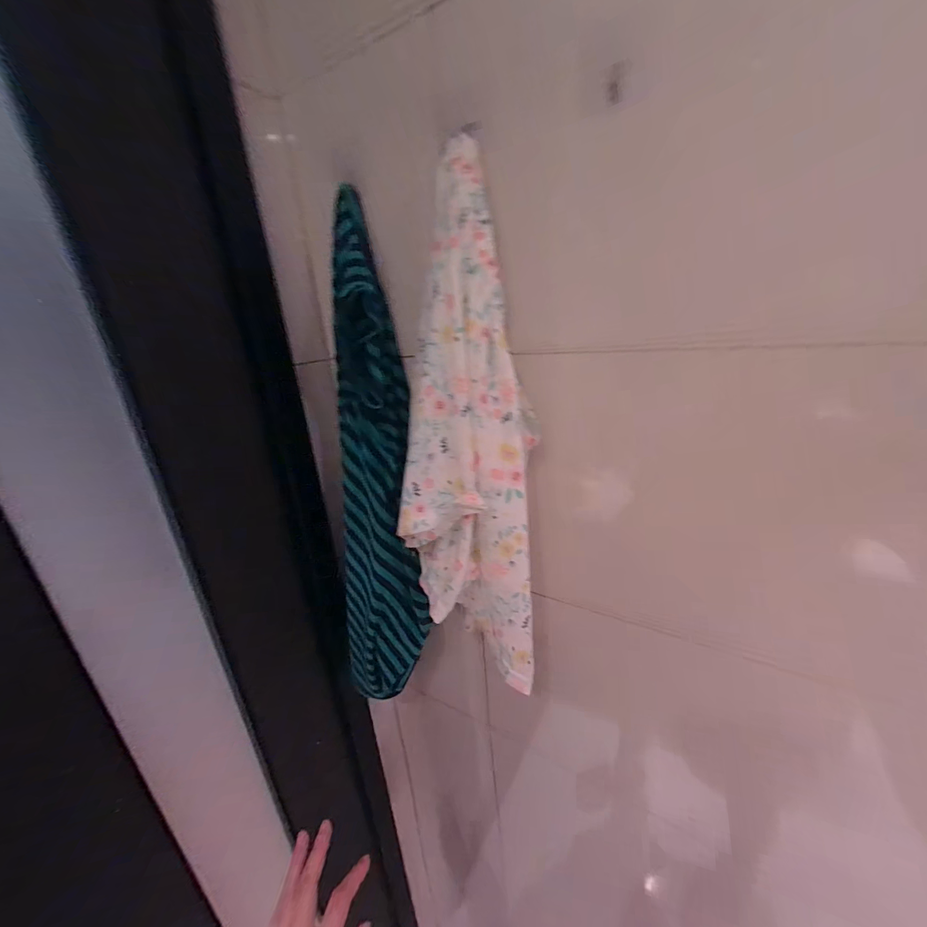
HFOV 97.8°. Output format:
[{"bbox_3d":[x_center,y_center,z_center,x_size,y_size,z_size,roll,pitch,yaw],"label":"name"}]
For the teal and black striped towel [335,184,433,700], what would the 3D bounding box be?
[{"bbox_3d":[-0.125,0.037,0.537,0.136,0.635,0.080,-2,21,7],"label":"teal and black striped towel"}]

